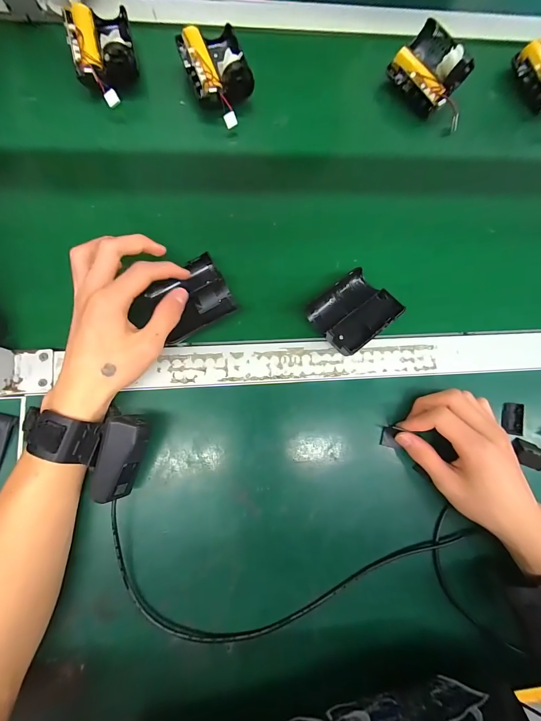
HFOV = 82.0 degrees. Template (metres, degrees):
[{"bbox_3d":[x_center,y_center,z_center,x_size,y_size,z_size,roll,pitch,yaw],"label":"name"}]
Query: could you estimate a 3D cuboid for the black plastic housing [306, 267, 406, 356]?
[{"bbox_3d":[0.086,-0.051,0.322,0.078,0.029,0.067,-38,86,-9],"label":"black plastic housing"}]

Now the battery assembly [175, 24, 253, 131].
[{"bbox_3d":[-0.058,-0.325,0.356,0.067,0.036,0.109,-22,84,-7],"label":"battery assembly"}]

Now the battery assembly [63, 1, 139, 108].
[{"bbox_3d":[-0.183,-0.339,0.347,0.063,0.034,0.113,-13,83,-6],"label":"battery assembly"}]

